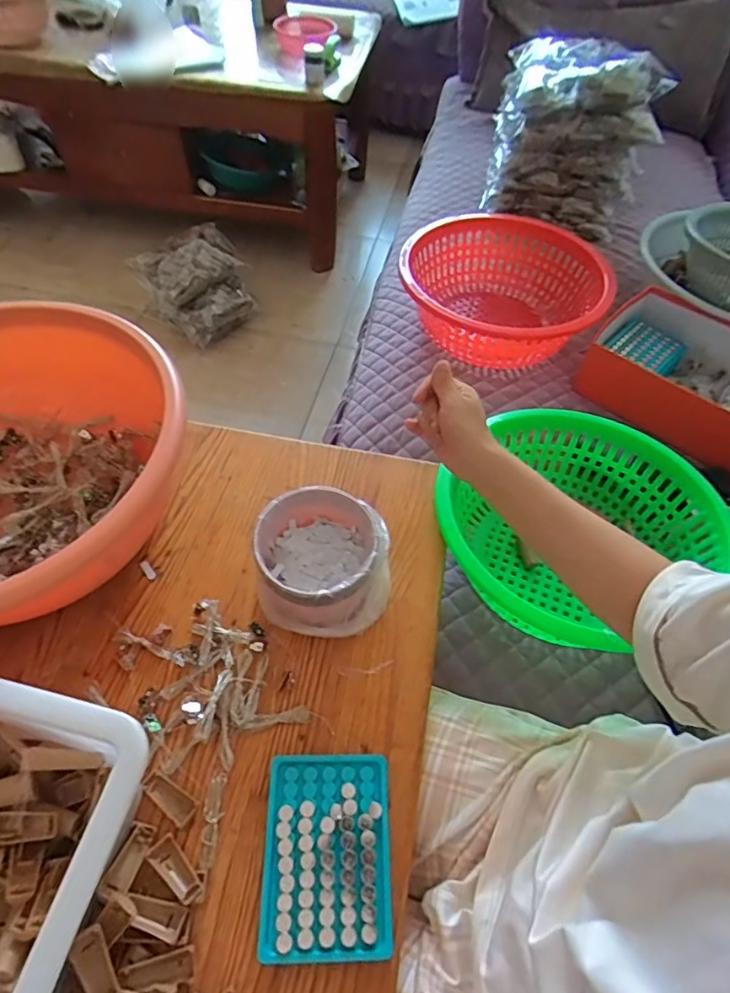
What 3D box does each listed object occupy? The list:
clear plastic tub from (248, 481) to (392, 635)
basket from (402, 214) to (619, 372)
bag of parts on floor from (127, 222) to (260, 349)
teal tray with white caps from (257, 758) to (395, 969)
[{"bbox_3d":[-0.042,0.064,0.521,0.123,0.082,0.123,3,56,-4],"label":"clear plastic tub"},{"bbox_3d":[0.223,-0.334,0.886,0.310,0.132,0.318,3,56,-4],"label":"basket"},{"bbox_3d":[-0.466,-0.577,1.480,0.250,0.219,0.223,-28,63,-22],"label":"bag of parts on floor"},{"bbox_3d":[-0.029,0.276,0.417,0.095,0.019,0.131,2,56,-4],"label":"teal tray with white caps"}]

